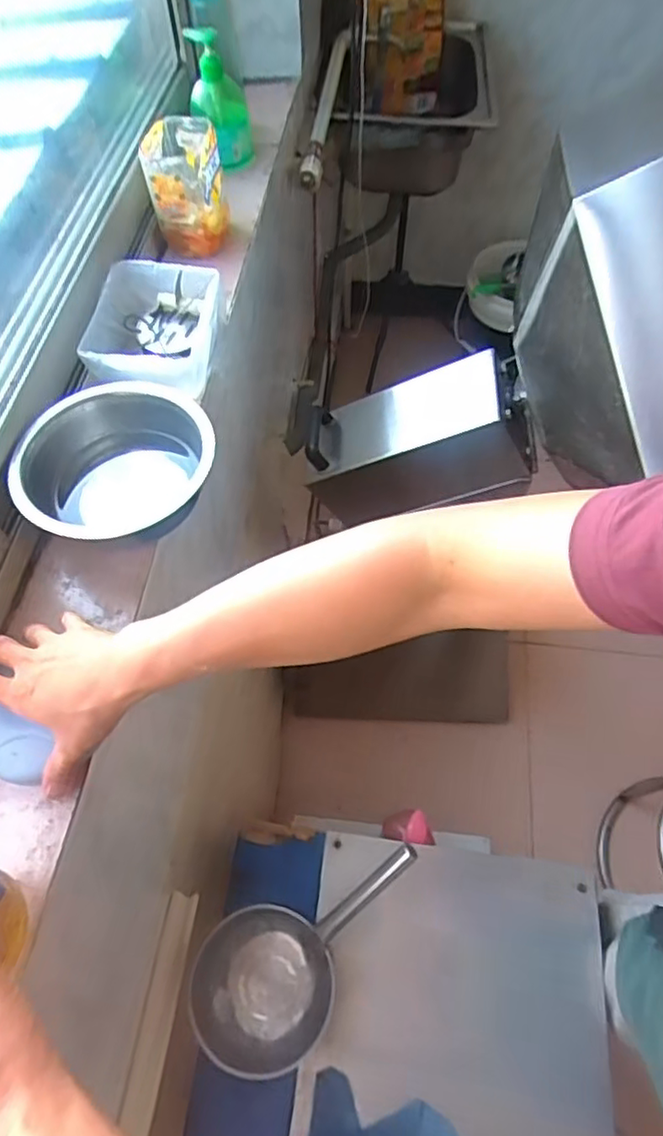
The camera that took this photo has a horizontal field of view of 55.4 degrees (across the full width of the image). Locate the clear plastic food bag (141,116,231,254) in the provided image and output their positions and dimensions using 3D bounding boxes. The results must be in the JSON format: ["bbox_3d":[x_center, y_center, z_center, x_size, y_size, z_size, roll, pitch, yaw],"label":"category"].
[{"bbox_3d":[-0.194,-0.507,0.841,0.097,0.118,0.126,-14,60,-8],"label":"clear plastic food bag"}]

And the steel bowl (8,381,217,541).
[{"bbox_3d":[-0.216,-0.093,0.632,0.173,0.080,0.181,0,60,0],"label":"steel bowl"}]

